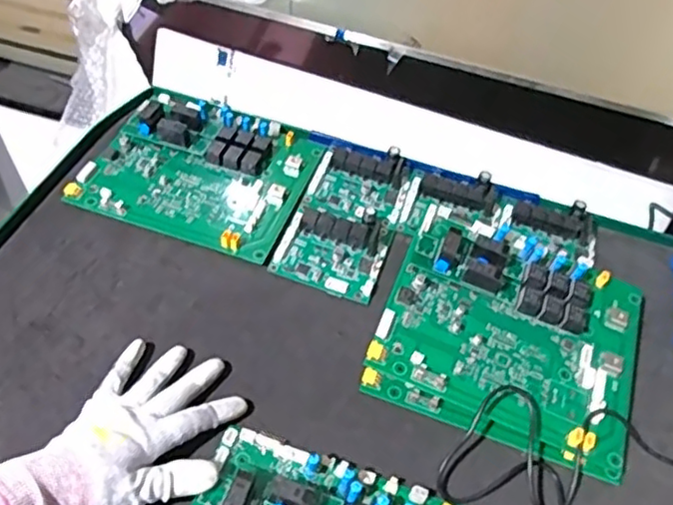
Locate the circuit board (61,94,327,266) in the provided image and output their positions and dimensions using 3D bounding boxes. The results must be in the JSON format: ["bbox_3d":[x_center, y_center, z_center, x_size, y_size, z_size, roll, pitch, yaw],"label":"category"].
[{"bbox_3d":[-0.133,-0.084,0.627,0.205,0.029,0.167,16,50,8],"label":"circuit board"}]

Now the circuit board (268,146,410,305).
[{"bbox_3d":[0.011,-0.037,0.605,0.094,0.022,0.169,17,51,9],"label":"circuit board"}]

